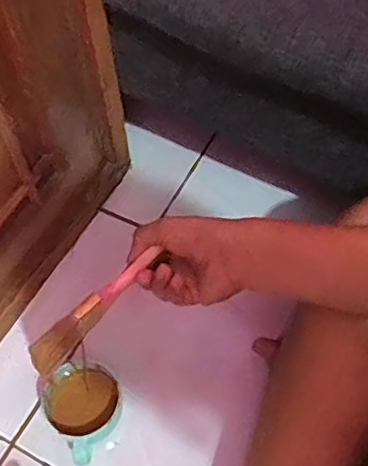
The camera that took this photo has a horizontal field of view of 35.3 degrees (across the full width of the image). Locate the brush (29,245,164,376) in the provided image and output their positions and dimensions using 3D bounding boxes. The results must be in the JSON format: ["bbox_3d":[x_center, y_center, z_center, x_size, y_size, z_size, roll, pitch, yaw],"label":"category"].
[{"bbox_3d":[-0.078,0.063,0.518,0.018,0.033,0.148,35,63,21],"label":"brush"}]

